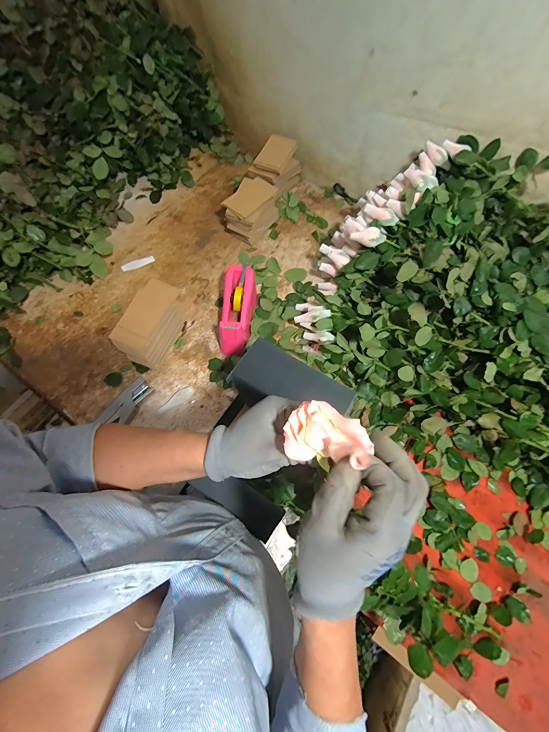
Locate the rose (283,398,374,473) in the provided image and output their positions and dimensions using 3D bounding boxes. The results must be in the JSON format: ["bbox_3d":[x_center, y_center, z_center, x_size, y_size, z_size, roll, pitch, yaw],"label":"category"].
[{"bbox_3d":[0.049,0.064,0.281,0.074,0.040,0.054,10,68,2],"label":"rose"}]

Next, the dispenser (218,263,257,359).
[{"bbox_3d":[-0.092,-0.135,0.730,0.071,0.098,0.213,6,81,0],"label":"dispenser"}]

